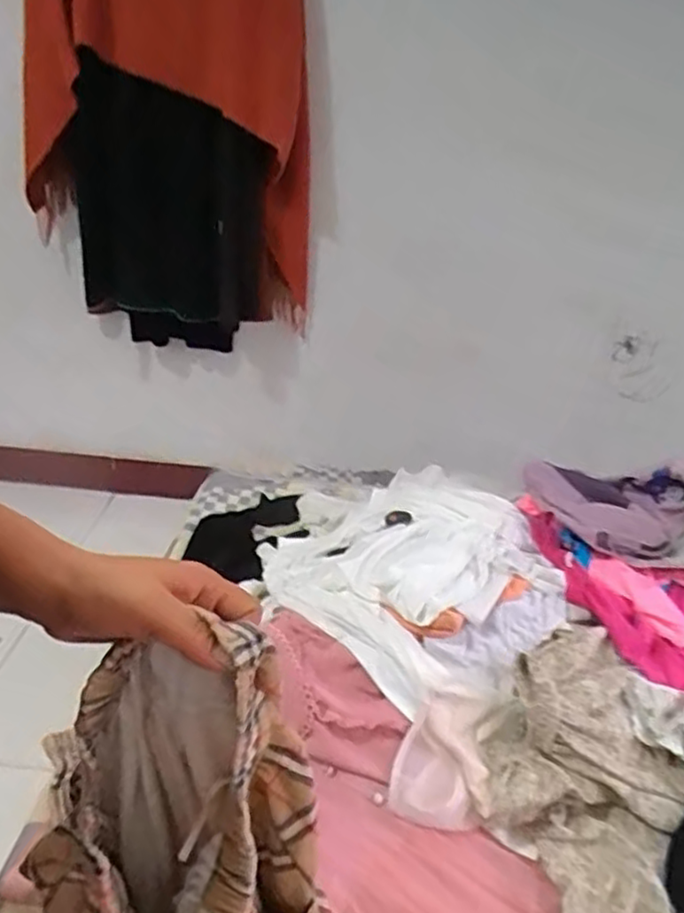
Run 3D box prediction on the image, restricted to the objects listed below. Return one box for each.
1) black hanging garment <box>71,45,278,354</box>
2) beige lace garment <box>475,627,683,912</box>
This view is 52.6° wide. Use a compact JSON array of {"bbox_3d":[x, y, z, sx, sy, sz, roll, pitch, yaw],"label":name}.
[{"bbox_3d":[-0.429,-0.575,1.718,0.482,0.612,0.104,8,29,6],"label":"black hanging garment"},{"bbox_3d":[0.344,0.413,0.723,0.380,0.152,0.479,4,32,0],"label":"beige lace garment"}]

